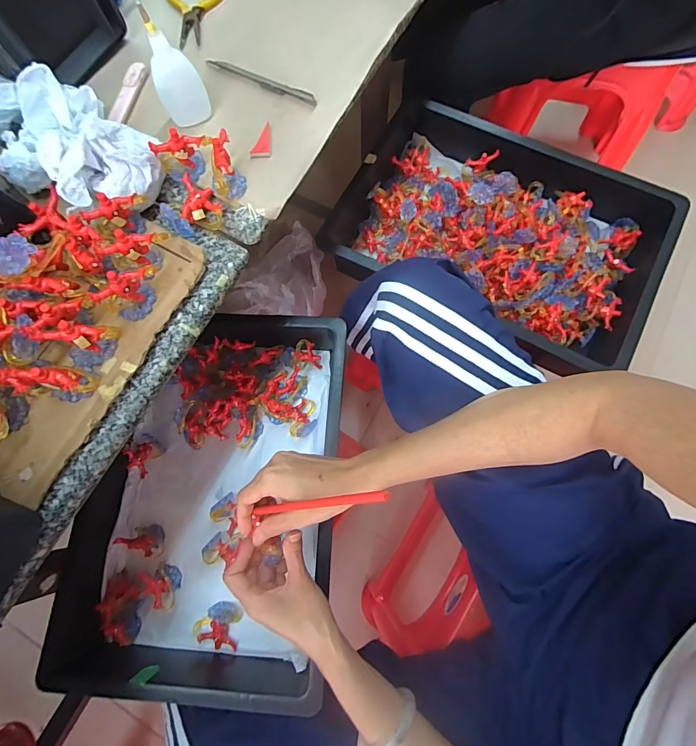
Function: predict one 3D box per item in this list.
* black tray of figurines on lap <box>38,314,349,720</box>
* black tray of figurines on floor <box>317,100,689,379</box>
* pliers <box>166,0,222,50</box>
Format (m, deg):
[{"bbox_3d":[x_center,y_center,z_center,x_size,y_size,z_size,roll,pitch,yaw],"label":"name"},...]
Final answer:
[{"bbox_3d":[-0.173,0.157,0.530,0.305,0.101,0.474,7,74,4],"label":"black tray of figurines on lap"},{"bbox_3d":[0.222,-0.209,0.602,0.444,0.081,0.316,28,77,9],"label":"black tray of figurines on floor"},{"bbox_3d":[-0.180,-0.430,0.462,0.078,0.007,0.122,-4,74,1],"label":"pliers"}]

